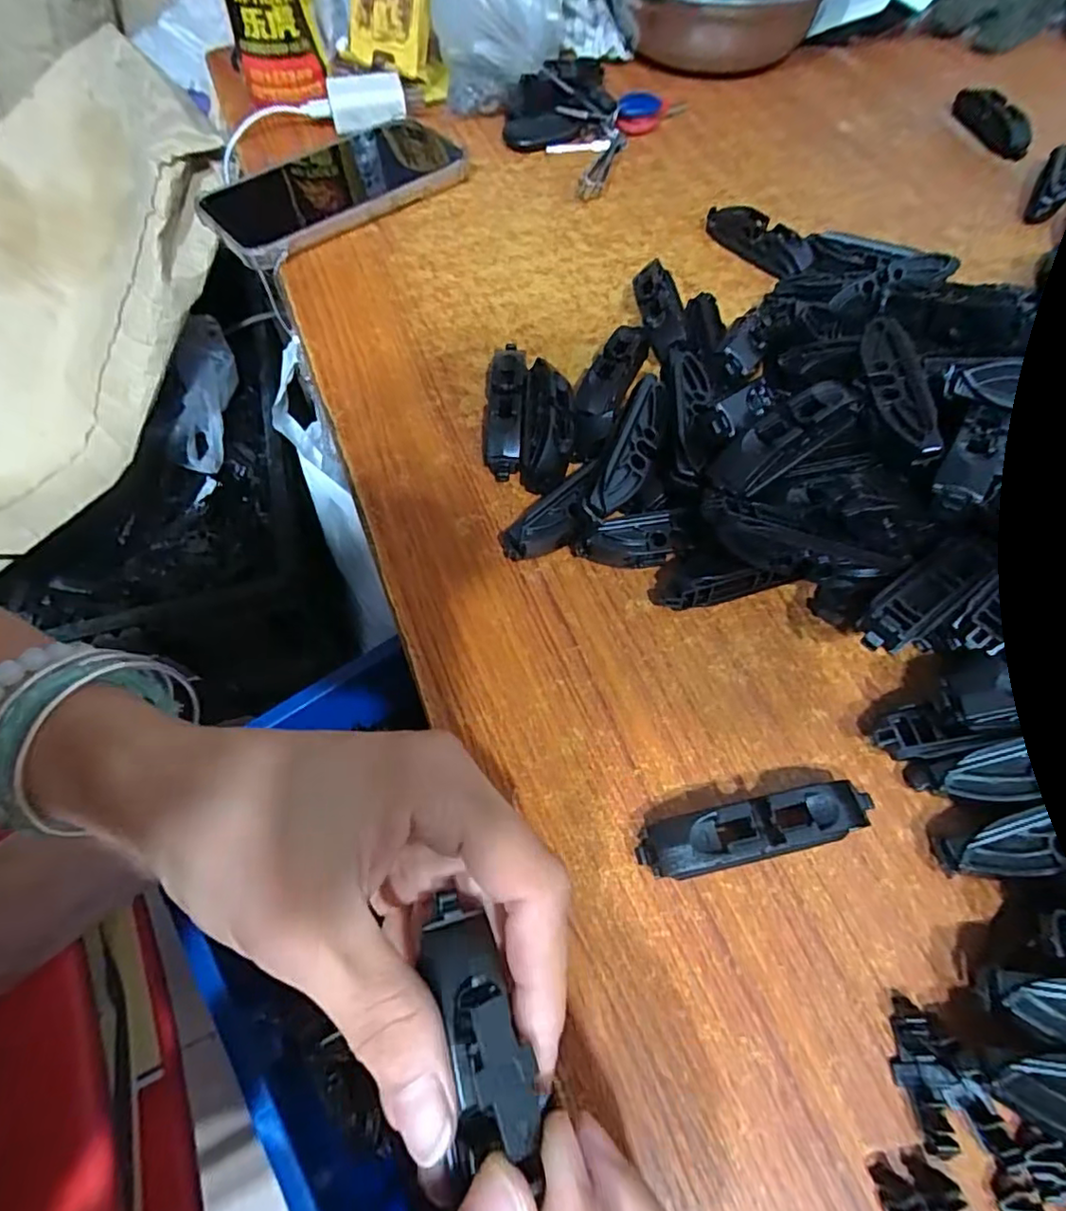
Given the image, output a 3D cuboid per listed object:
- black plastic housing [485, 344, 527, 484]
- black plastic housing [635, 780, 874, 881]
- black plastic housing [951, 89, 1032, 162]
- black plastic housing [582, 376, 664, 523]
[{"bbox_3d":[-0.014,-0.097,0.292,0.020,0.017,0.077,0,61,1],"label":"black plastic housing"},{"bbox_3d":[0.074,0.074,0.195,0.080,0.019,0.017,-11,61,-5],"label":"black plastic housing"},{"bbox_3d":[0.322,-0.342,0.420,0.013,0.023,0.074,-12,61,-6],"label":"black plastic housing"},{"bbox_3d":[0.042,-0.067,0.248,0.017,0.014,0.075,18,63,11],"label":"black plastic housing"}]

